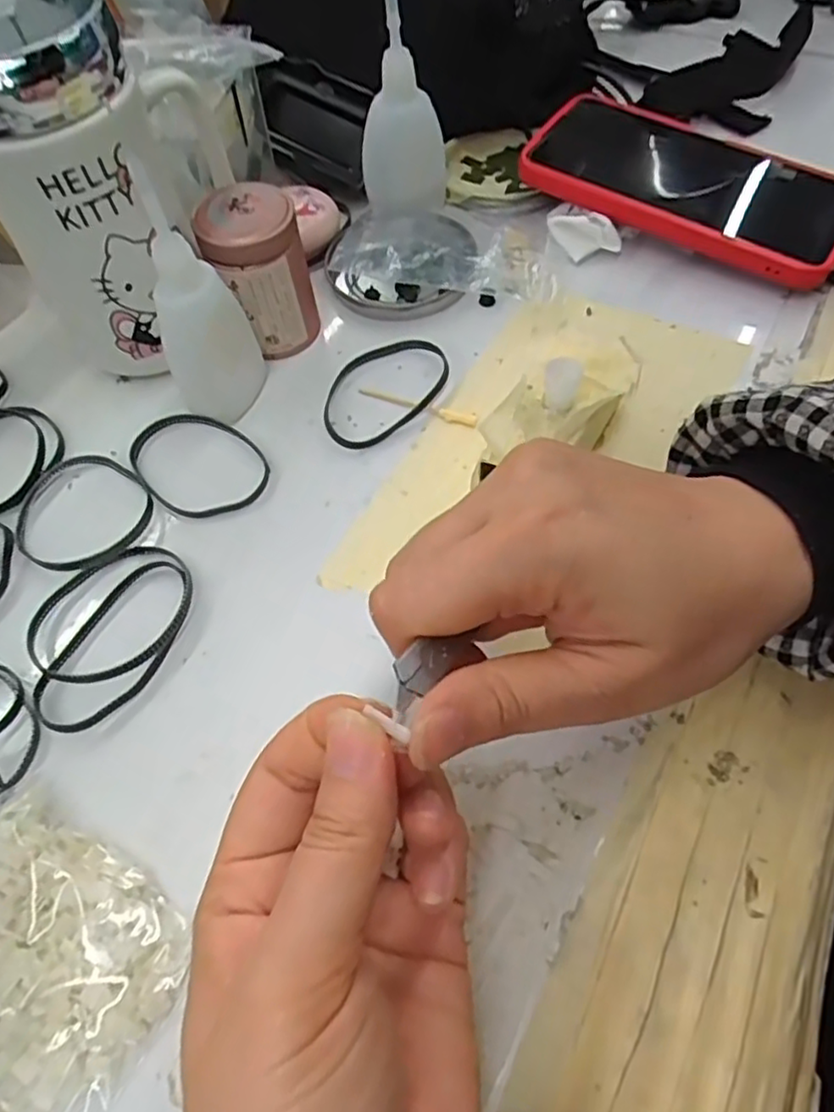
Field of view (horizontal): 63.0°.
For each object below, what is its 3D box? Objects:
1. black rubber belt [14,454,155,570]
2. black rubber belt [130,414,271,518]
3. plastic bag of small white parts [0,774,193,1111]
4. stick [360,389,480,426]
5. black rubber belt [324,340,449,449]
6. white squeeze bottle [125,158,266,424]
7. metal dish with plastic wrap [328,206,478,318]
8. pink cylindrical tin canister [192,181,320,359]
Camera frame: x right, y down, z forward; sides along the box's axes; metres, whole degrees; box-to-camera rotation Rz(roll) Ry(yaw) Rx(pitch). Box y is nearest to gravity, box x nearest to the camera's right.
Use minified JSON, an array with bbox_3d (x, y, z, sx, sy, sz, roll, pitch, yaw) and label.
[{"bbox_3d":[-0.145,-0.020,0.293,0.060,0.004,0.057,-1,60,2],"label":"black rubber belt"},{"bbox_3d":[-0.098,-0.042,0.304,0.069,0.004,0.049,30,65,19],"label":"black rubber belt"},{"bbox_3d":[-0.114,0.118,0.206,0.083,0.012,0.062,29,65,18],"label":"plastic bag of small white parts"},{"bbox_3d":[0.000,-0.071,0.316,0.059,0.004,0.007,22,63,15],"label":"stick"},{"bbox_3d":[-0.017,-0.080,0.320,0.070,0.008,0.049,-37,64,-17],"label":"black rubber belt"},{"bbox_3d":[-0.092,-0.104,0.284,0.033,0.101,0.036,7,60,7],"label":"white squeeze bottle"},{"bbox_3d":[-0.007,-0.161,0.360,0.076,0.015,0.080,-1,60,2],"label":"metal dish with plastic wrap"},{"bbox_3d":[-0.074,-0.132,0.321,0.043,0.065,0.039,-19,61,-8],"label":"pink cylindrical tin canister"}]

